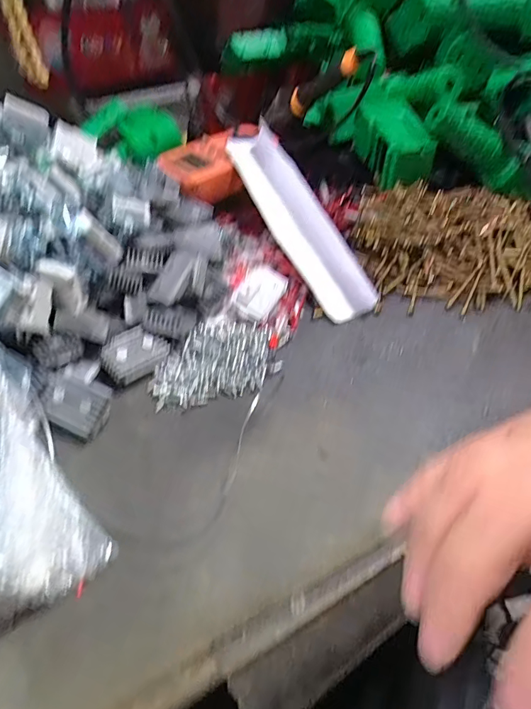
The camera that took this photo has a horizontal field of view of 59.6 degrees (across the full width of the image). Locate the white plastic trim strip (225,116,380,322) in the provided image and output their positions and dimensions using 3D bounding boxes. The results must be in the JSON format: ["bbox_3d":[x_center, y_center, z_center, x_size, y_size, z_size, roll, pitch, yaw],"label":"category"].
[{"bbox_3d":[0.028,-0.133,0.436,0.049,0.033,0.227,-22,70,-19],"label":"white plastic trim strip"}]

